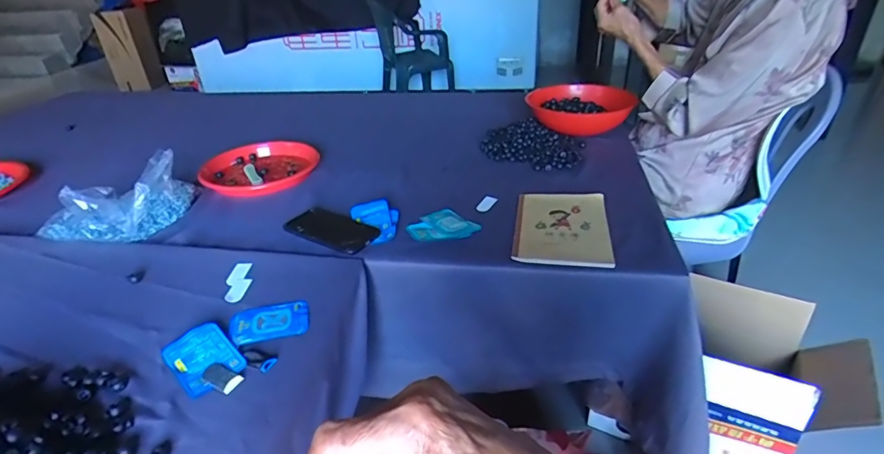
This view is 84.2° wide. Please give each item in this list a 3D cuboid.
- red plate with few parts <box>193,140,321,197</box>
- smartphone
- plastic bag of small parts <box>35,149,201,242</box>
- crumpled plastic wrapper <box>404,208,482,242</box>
[{"bbox_3d":[-0.380,-0.122,1.004,0.216,0.034,0.198,4,32,10],"label":"red plate with few parts"},{"bbox_3d":[-0.178,0.004,0.802,0.157,0.010,0.090,18,36,30],"label":"smartphone"},{"bbox_3d":[-0.545,-0.047,0.817,0.240,0.100,0.148,-19,35,-26],"label":"plastic bag of small parts"},{"bbox_3d":[0.002,-0.001,0.804,0.112,0.024,0.078,-4,31,-3],"label":"crumpled plastic wrapper"}]

